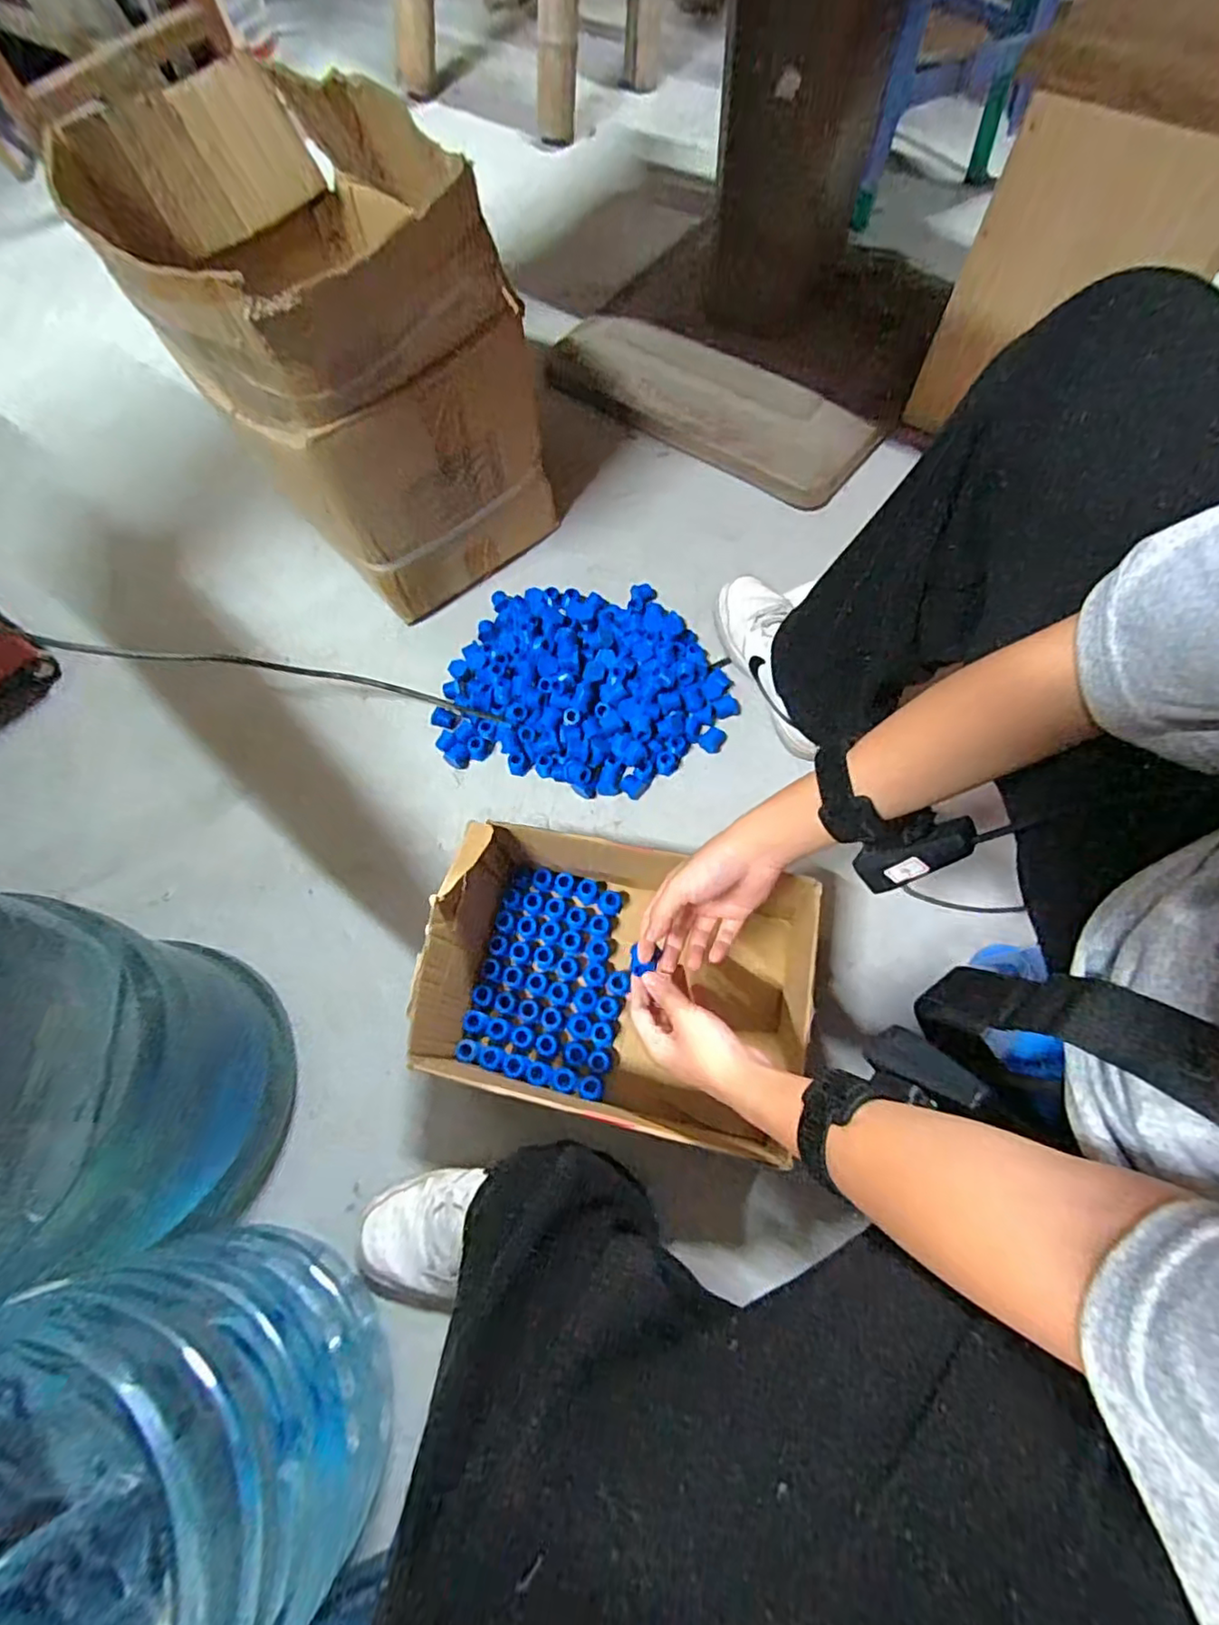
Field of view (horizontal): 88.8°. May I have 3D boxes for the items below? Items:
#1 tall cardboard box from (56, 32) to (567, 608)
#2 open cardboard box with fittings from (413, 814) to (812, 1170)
[{"bbox_3d":[-0.292,-0.494,0.706,0.313,0.359,0.387,-37,70,-11],"label":"tall cardboard box"},{"bbox_3d":[0.006,0.148,0.567,0.320,0.140,0.228,10,68,8],"label":"open cardboard box with fittings"}]

